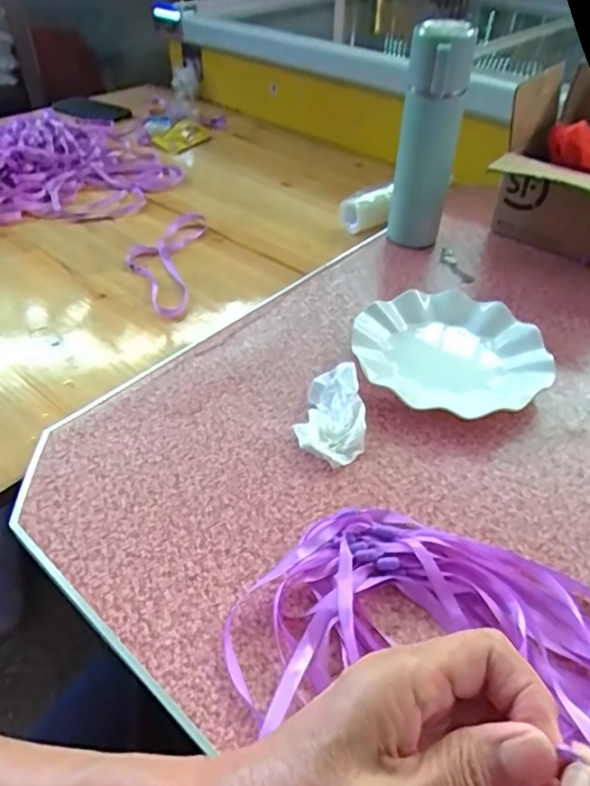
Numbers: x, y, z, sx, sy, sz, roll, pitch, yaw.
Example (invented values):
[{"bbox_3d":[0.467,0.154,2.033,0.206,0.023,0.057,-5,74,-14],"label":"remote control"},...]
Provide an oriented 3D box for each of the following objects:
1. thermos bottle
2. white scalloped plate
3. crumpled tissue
[{"bbox_3d":[0.154,-0.284,0.665,0.066,0.257,0.058,12,44,11],"label":"thermos bottle"},{"bbox_3d":[0.153,-0.042,0.570,0.181,0.028,0.181,1,43,-1],"label":"white scalloped plate"},{"bbox_3d":[0.033,0.017,0.497,0.057,0.031,0.095,5,43,4],"label":"crumpled tissue"}]

